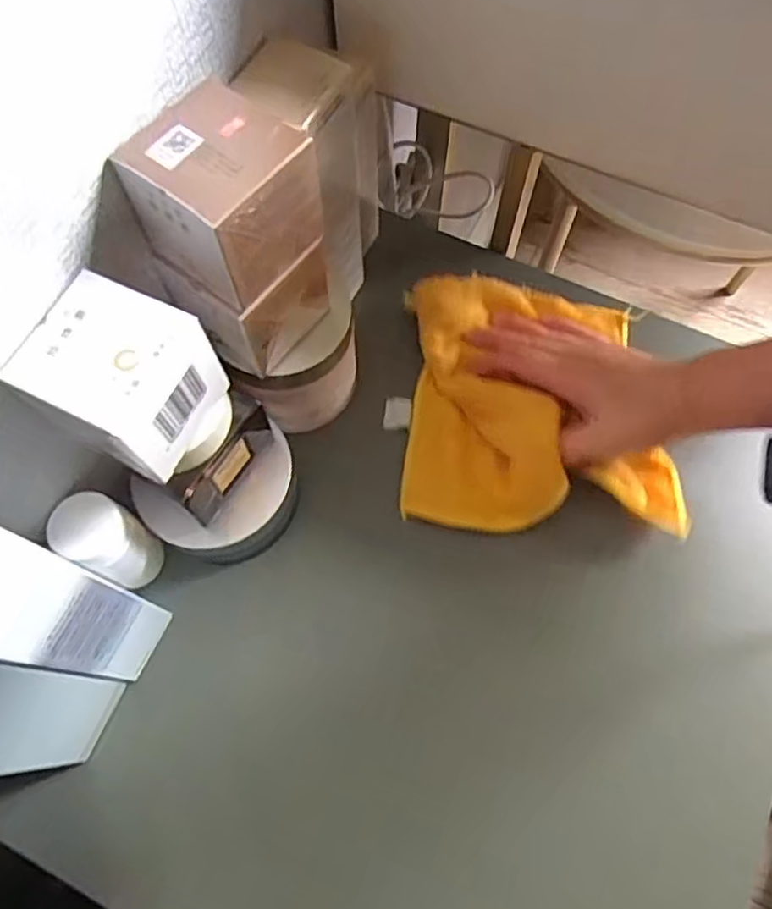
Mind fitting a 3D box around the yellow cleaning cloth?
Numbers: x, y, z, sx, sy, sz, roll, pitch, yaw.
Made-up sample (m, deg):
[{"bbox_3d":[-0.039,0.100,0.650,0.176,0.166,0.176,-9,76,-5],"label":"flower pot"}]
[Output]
[{"bbox_3d":[0.100,-0.039,0.433,0.169,0.029,0.173,2,68,1],"label":"yellow cleaning cloth"}]

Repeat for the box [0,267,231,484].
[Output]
[{"bbox_3d":[-0.118,-0.034,0.297,0.060,0.055,0.062,24,70,9],"label":"box"}]

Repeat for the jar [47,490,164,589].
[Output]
[{"bbox_3d":[-0.155,0.050,0.376,0.038,0.072,0.036,0,68,0],"label":"jar"}]

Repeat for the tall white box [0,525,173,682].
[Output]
[{"bbox_3d":[-0.165,0.068,0.311,0.066,0.170,0.043,24,70,9],"label":"tall white box"}]

